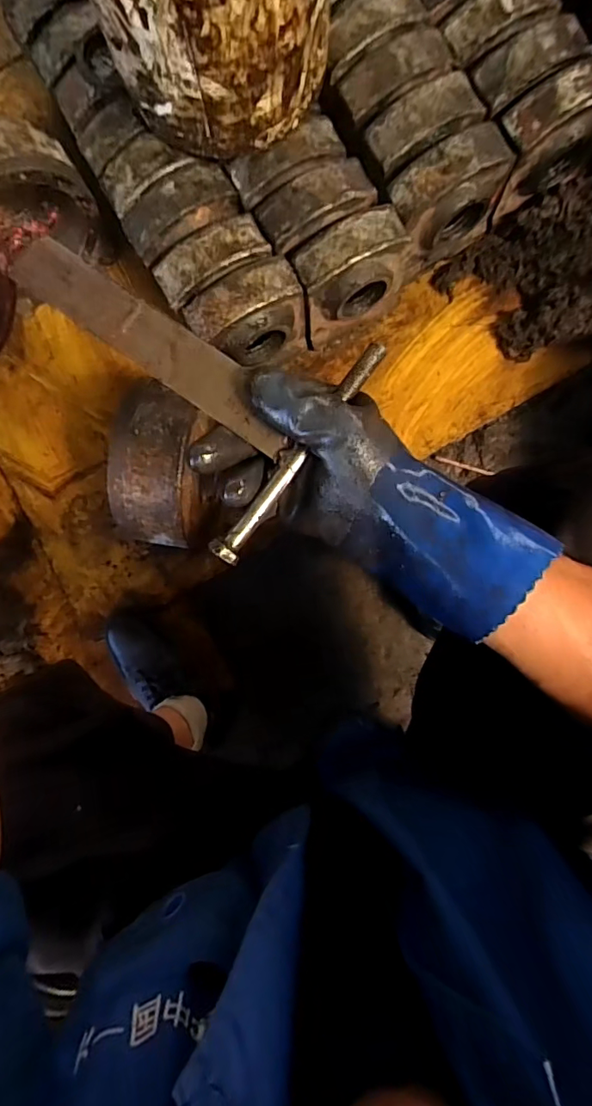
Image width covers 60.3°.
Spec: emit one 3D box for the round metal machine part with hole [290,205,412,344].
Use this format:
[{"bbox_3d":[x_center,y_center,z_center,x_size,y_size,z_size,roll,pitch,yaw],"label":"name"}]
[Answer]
[{"bbox_3d":[0.083,-0.413,0.781,0.157,0.202,0.085,-25,87,2],"label":"round metal machine part with hole"}]

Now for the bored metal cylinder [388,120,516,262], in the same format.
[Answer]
[{"bbox_3d":[0.220,-0.520,0.764,0.172,0.170,0.080,-30,86,2],"label":"bored metal cylinder"}]

